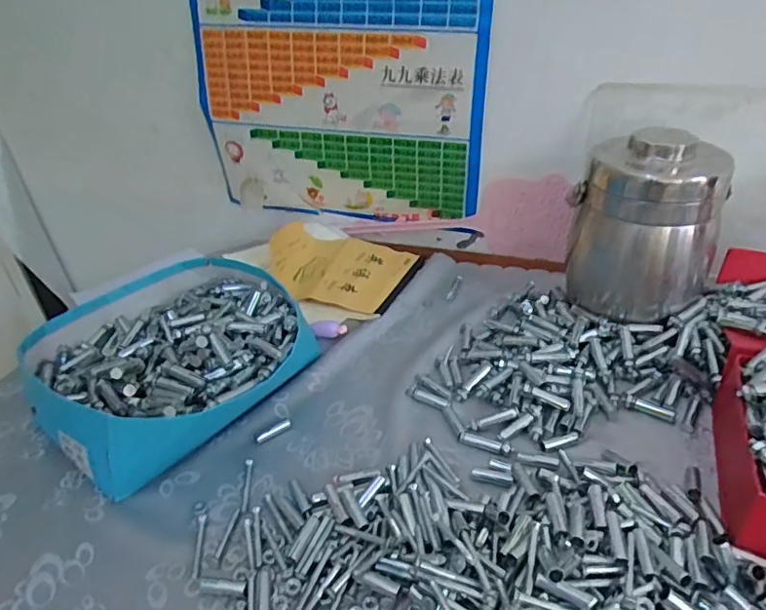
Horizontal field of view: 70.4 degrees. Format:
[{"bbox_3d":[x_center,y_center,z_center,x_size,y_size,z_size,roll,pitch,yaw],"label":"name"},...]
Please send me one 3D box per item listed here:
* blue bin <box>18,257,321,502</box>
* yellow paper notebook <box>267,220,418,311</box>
[{"bbox_3d":[-0.242,0.055,0.633,0.281,0.090,0.287,27,45,37],"label":"blue bin"},{"bbox_3d":[-0.082,-0.061,0.850,0.232,0.033,0.178,10,37,20],"label":"yellow paper notebook"}]

